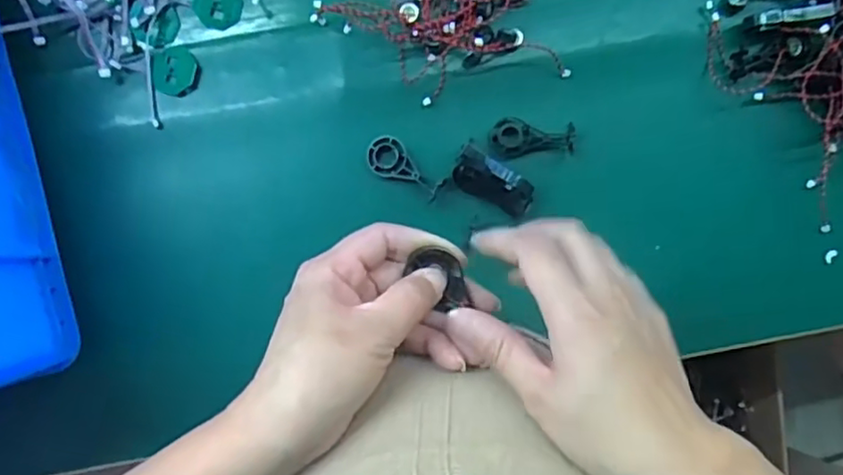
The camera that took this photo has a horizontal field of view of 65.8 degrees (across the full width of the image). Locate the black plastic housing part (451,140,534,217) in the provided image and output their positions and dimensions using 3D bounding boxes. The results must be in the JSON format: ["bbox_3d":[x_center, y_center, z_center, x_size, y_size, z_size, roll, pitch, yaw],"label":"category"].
[{"bbox_3d":[0.053,-0.039,0.483,0.066,0.011,0.033,38,89,-1],"label":"black plastic housing part"}]

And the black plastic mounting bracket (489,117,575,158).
[{"bbox_3d":[0.086,-0.076,0.497,0.064,0.006,0.028,-1,90,-2],"label":"black plastic mounting bracket"}]

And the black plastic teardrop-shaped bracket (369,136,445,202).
[{"bbox_3d":[-0.012,-0.053,0.489,0.061,0.007,0.029,28,89,-2],"label":"black plastic teardrop-shaped bracket"}]

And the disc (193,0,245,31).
[{"bbox_3d":[-0.155,-0.177,0.499,0.036,0.004,0.033,13,103,-14],"label":"disc"}]

